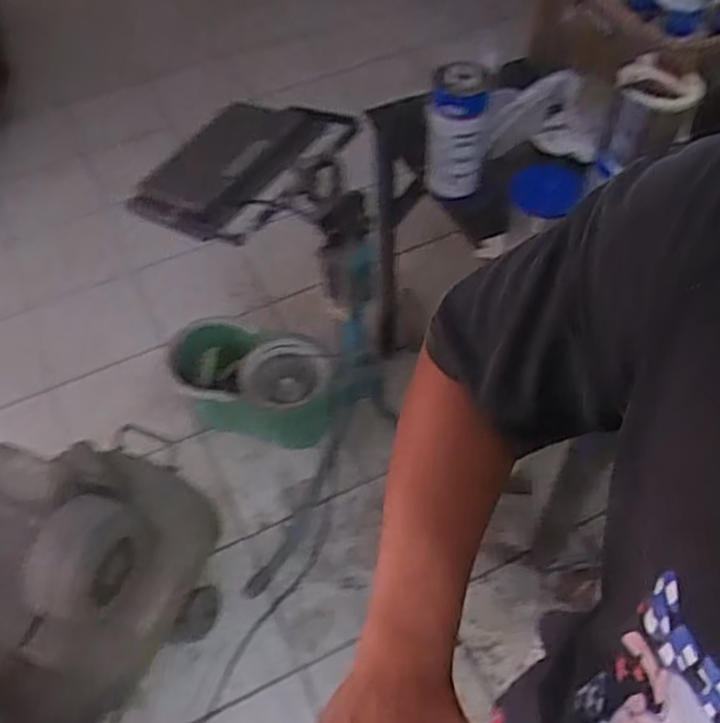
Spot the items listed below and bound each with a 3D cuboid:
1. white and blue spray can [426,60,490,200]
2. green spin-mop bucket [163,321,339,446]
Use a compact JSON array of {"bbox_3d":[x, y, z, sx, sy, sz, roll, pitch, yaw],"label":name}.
[{"bbox_3d":[0.148,-0.345,1.087,0.087,0.210,0.075,2,54,4],"label":"white and blue spray can"},{"bbox_3d":[-0.243,0.054,1.669,0.400,0.187,0.258,14,58,13],"label":"green spin-mop bucket"}]

